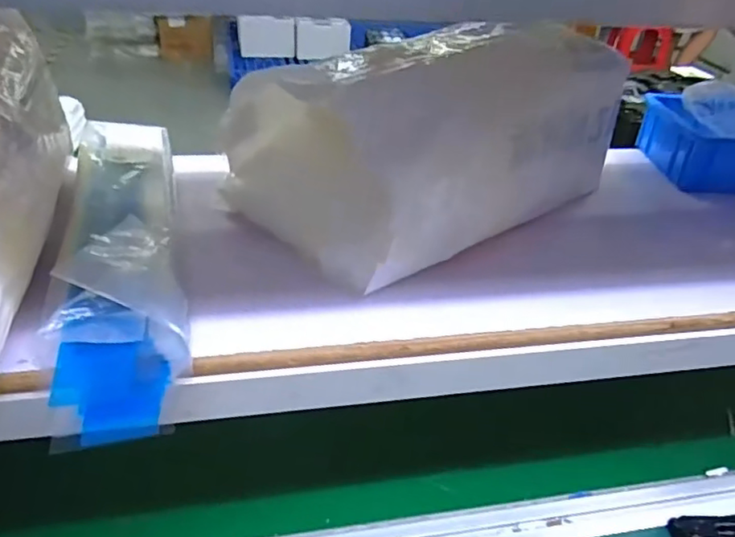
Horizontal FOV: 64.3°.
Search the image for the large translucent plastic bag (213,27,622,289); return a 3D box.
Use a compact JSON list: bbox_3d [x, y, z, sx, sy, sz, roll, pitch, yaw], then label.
[{"bbox_3d":[0.053,-0.129,0.536,0.330,0.140,0.221,-26,46,-36],"label":"large translucent plastic bag"}]

